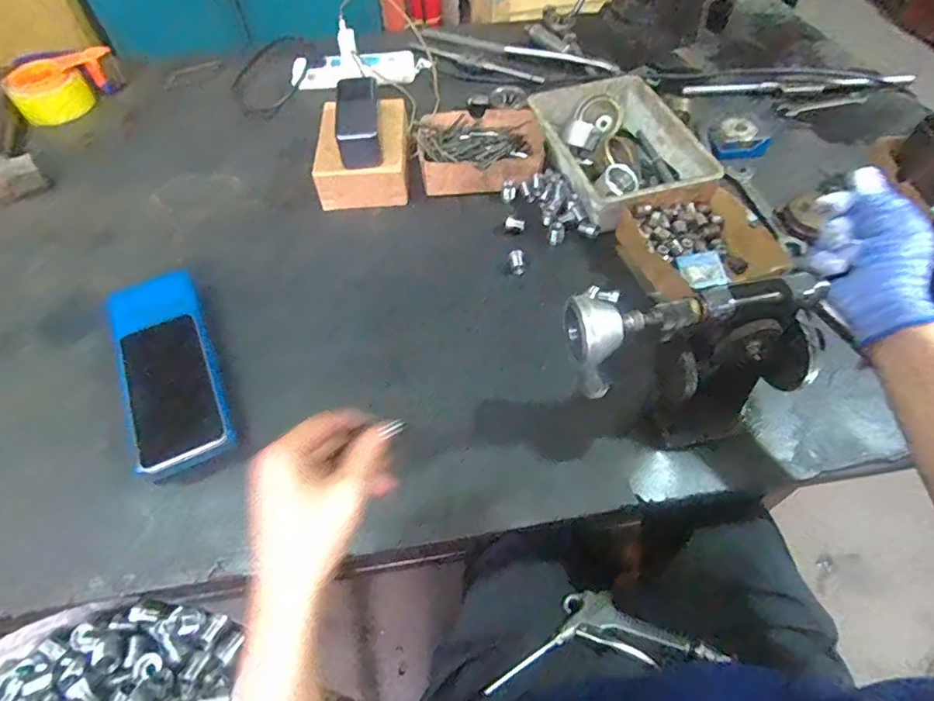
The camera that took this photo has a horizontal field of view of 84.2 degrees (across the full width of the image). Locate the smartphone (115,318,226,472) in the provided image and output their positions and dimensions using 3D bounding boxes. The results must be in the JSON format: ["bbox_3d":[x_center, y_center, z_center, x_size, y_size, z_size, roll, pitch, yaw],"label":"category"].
[{"bbox_3d":[-0.290,0.034,0.505,0.079,0.015,0.173,-25,58,-15],"label":"smartphone"}]

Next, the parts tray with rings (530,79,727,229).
[{"bbox_3d":[0.201,-0.277,0.703,0.174,0.054,0.240,-14,55,-8],"label":"parts tray with rings"}]

